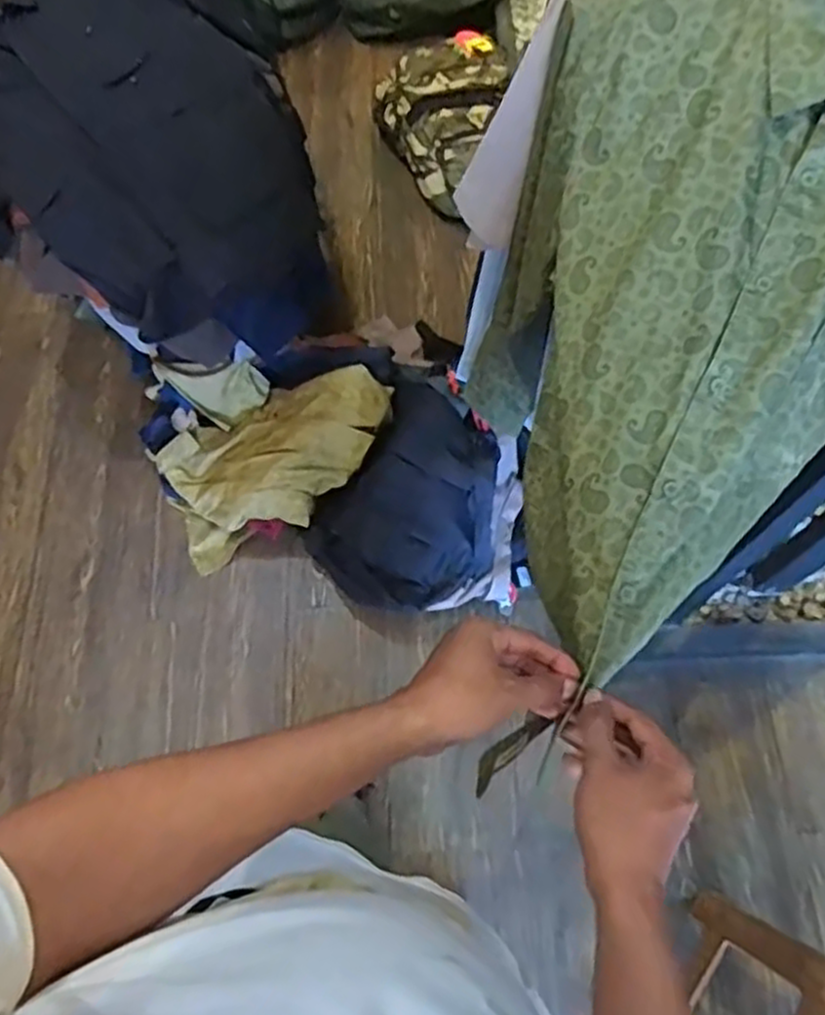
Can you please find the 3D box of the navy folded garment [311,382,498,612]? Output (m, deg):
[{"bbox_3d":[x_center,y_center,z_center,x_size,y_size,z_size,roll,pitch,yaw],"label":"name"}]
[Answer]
[{"bbox_3d":[0.006,0.007,1.464,0.336,0.238,0.379,31,70,14],"label":"navy folded garment"}]

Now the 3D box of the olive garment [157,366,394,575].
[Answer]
[{"bbox_3d":[-0.265,-0.099,1.538,0.489,0.152,0.295,-21,67,-8],"label":"olive garment"}]

